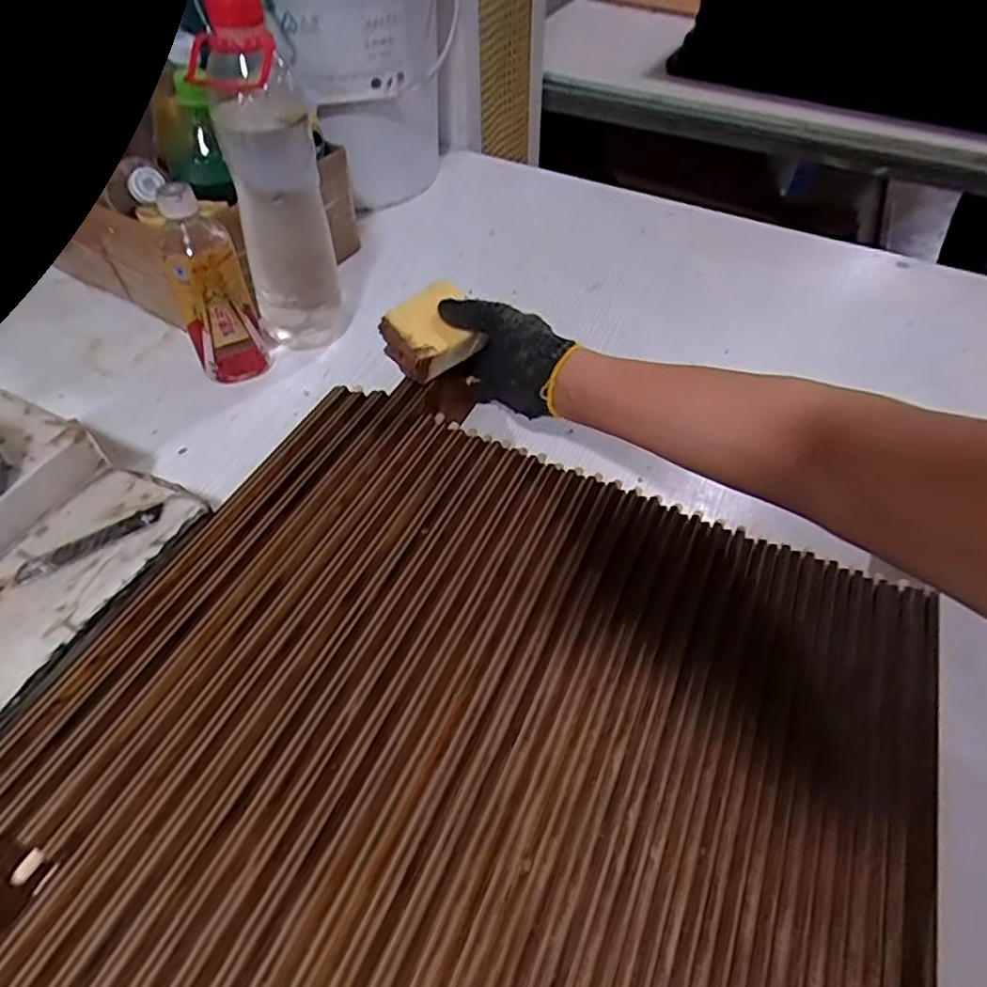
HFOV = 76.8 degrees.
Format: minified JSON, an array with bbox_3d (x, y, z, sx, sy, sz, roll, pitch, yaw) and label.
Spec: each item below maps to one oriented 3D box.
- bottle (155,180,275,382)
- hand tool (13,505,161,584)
[{"bbox_3d":[-0.262,-0.189,0.582,0.063,0.178,0.056,-10,53,-10],"label":"bottle"},{"bbox_3d":[-0.282,0.034,0.438,0.097,0.005,0.017,-29,58,-23],"label":"hand tool"}]

